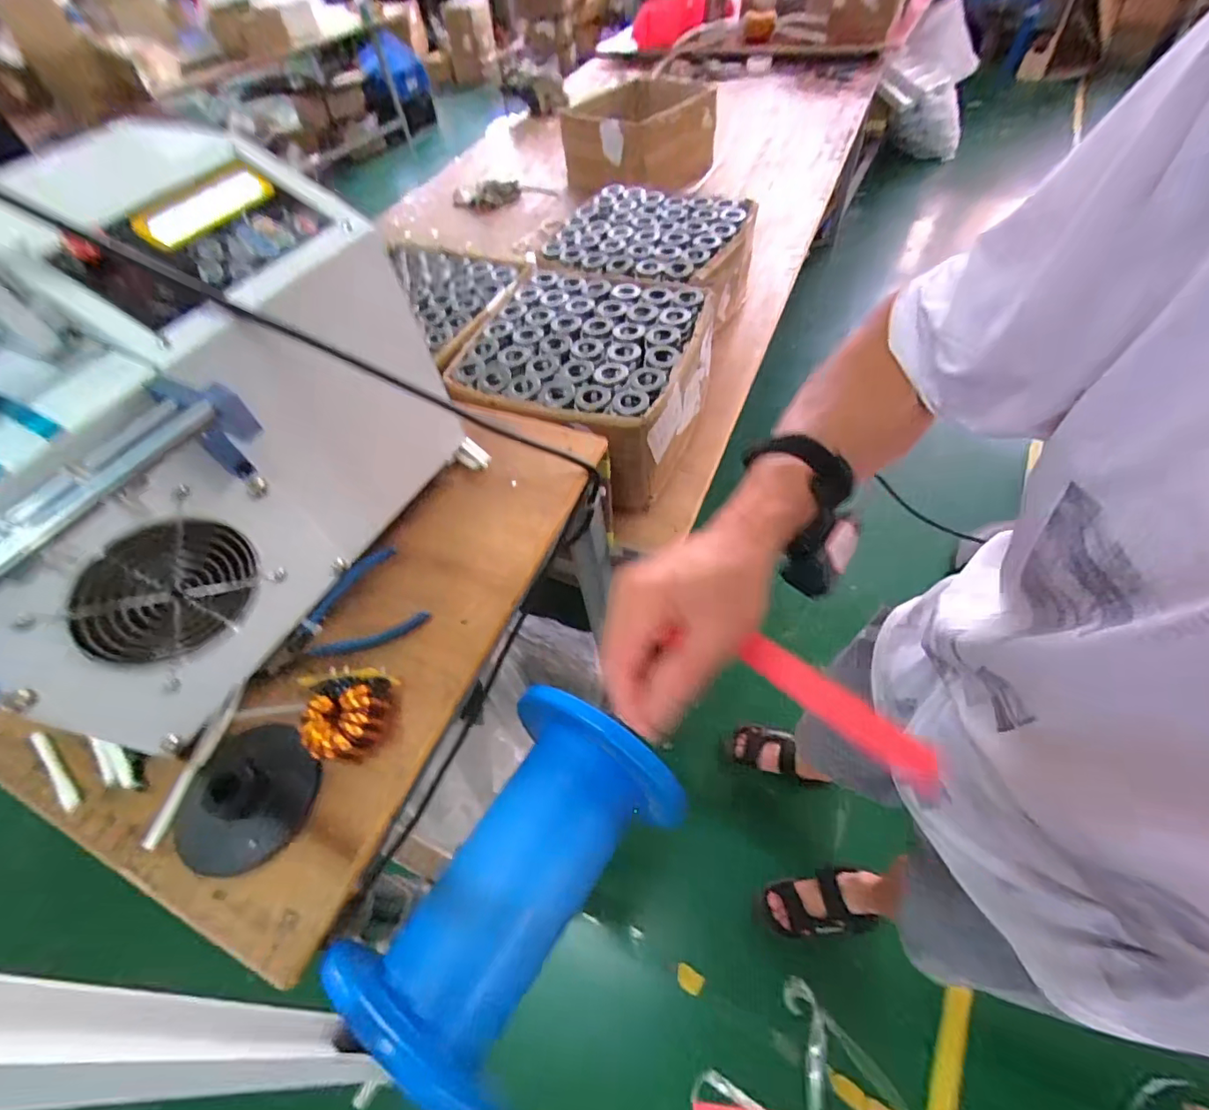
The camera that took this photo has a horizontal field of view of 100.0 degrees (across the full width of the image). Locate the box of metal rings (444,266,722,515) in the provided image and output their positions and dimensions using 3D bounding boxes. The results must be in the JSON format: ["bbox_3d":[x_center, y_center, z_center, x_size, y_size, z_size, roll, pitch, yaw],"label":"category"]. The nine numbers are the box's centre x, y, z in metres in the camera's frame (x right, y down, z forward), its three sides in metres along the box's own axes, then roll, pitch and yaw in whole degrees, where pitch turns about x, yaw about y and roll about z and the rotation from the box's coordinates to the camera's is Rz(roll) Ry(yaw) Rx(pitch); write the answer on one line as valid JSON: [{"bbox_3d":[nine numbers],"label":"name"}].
[{"bbox_3d":[-0.020,-0.266,0.785,0.317,0.166,0.343,14,58,15],"label":"box of metal rings"}]

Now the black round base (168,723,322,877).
[{"bbox_3d":[-0.270,0.174,0.374,0.097,0.031,0.100,-3,54,4],"label":"black round base"}]

